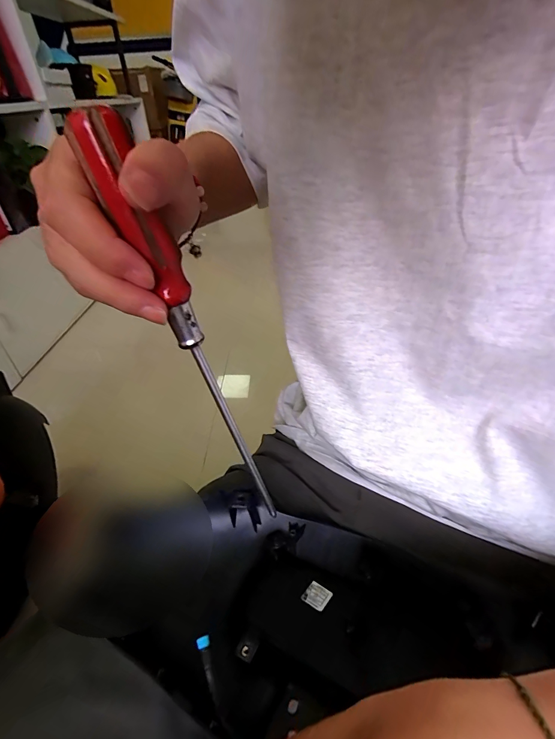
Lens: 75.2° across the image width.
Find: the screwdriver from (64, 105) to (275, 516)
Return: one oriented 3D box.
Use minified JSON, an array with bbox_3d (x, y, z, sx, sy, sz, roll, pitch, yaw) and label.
[{"bbox_3d":[-0.044,-0.006,0.204,0.017,0.236,0.017,0,36,26],"label":"screwdriver"}]

